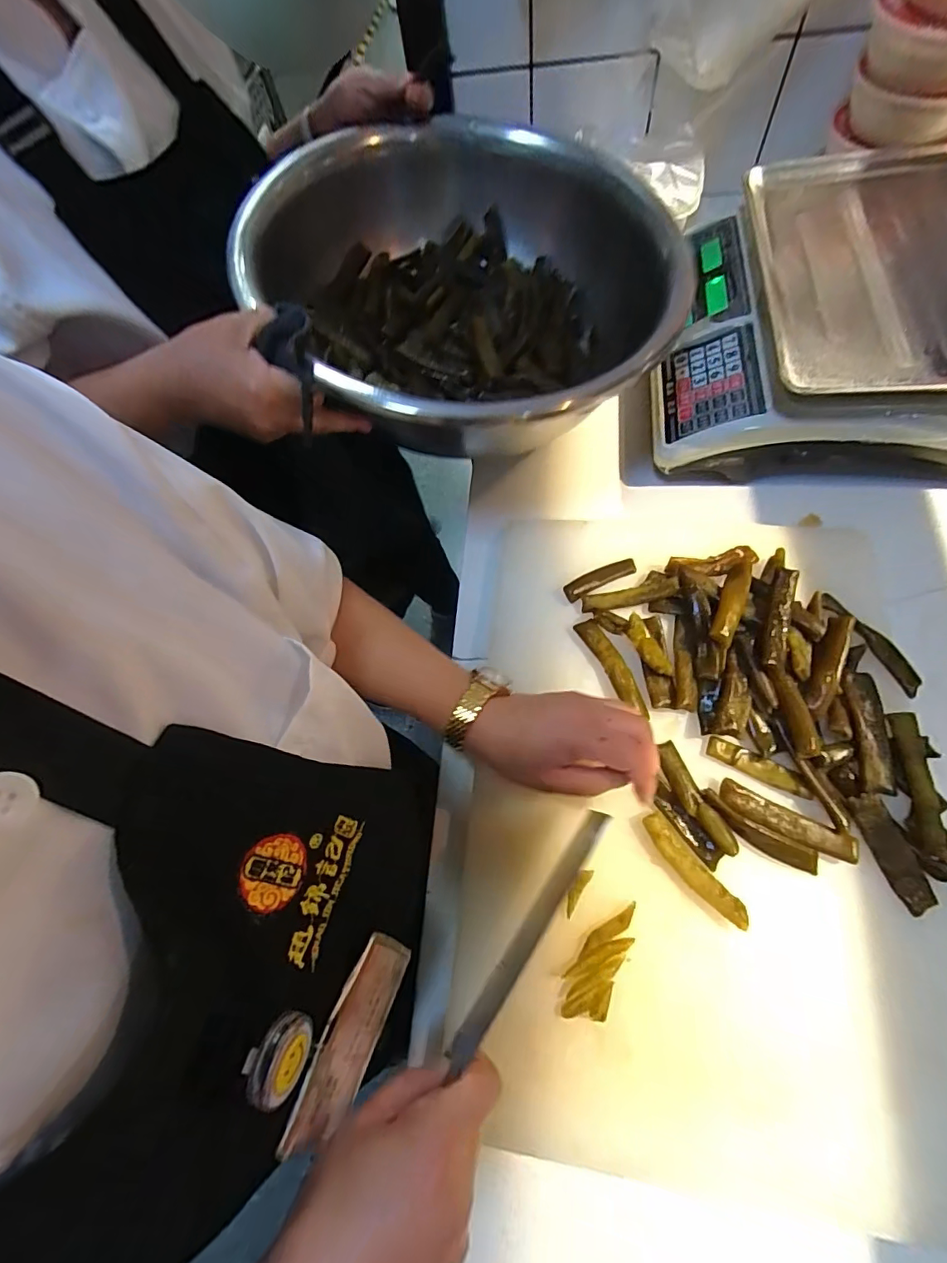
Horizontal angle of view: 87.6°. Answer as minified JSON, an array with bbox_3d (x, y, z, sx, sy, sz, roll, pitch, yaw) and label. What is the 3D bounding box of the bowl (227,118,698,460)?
[{"bbox_3d":[-0.006,-0.321,0.485,0.361,0.116,0.401,-34,69,-12],"label":"bowl"}]

